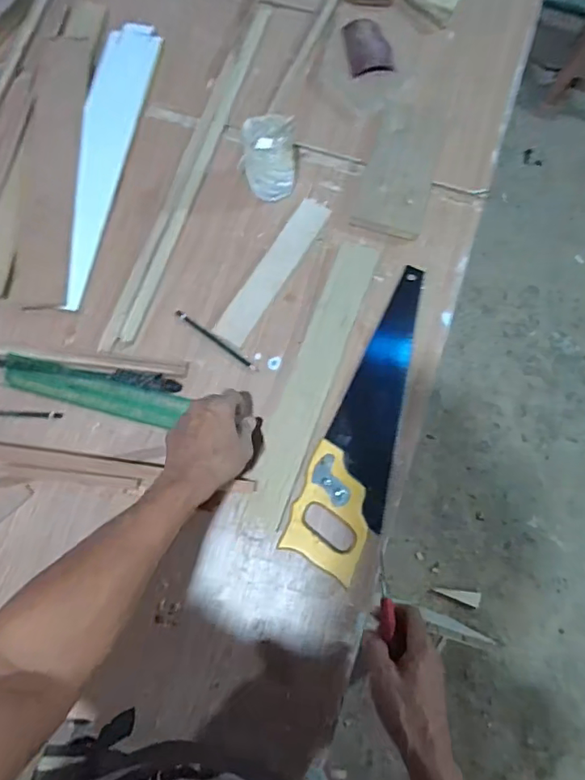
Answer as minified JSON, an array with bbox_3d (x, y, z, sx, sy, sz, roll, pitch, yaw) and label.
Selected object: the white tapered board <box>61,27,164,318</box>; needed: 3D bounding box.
[{"bbox_3d":[-0.277,-0.337,0.753,0.086,0.008,0.454,12,78,3],"label":"white tapered board"}]

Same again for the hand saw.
[{"bbox_3d":[0.106,0.027,0.667,0.097,0.032,0.396,22,79,5],"label":"hand saw"}]

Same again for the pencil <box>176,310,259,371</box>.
[{"bbox_3d":[-0.101,-0.066,0.696,0.134,0.007,0.009,37,81,8],"label":"pencil"}]

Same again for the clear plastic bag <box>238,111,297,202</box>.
[{"bbox_3d":[-0.034,-0.307,0.705,0.077,0.108,0.057,-3,78,0],"label":"clear plastic bag"}]

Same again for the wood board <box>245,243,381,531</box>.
[{"bbox_3d":[0.025,-0.016,0.677,0.057,0.013,0.378,20,79,5],"label":"wood board"}]

